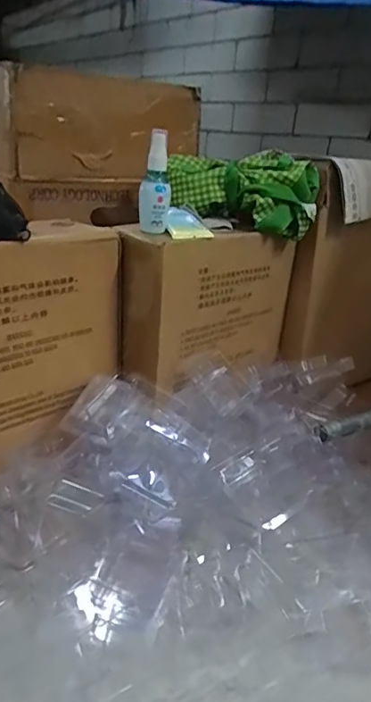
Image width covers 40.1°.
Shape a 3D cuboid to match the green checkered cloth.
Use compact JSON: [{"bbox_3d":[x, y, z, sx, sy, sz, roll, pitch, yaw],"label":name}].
[{"bbox_3d":[0.085,-0.230,0.731,0.203,0.091,0.103,14,24,21],"label":"green checkered cloth"}]

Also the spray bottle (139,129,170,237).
[{"bbox_3d":[-0.036,-0.205,0.623,0.037,0.118,0.030,4,22,-3],"label":"spray bottle"}]

